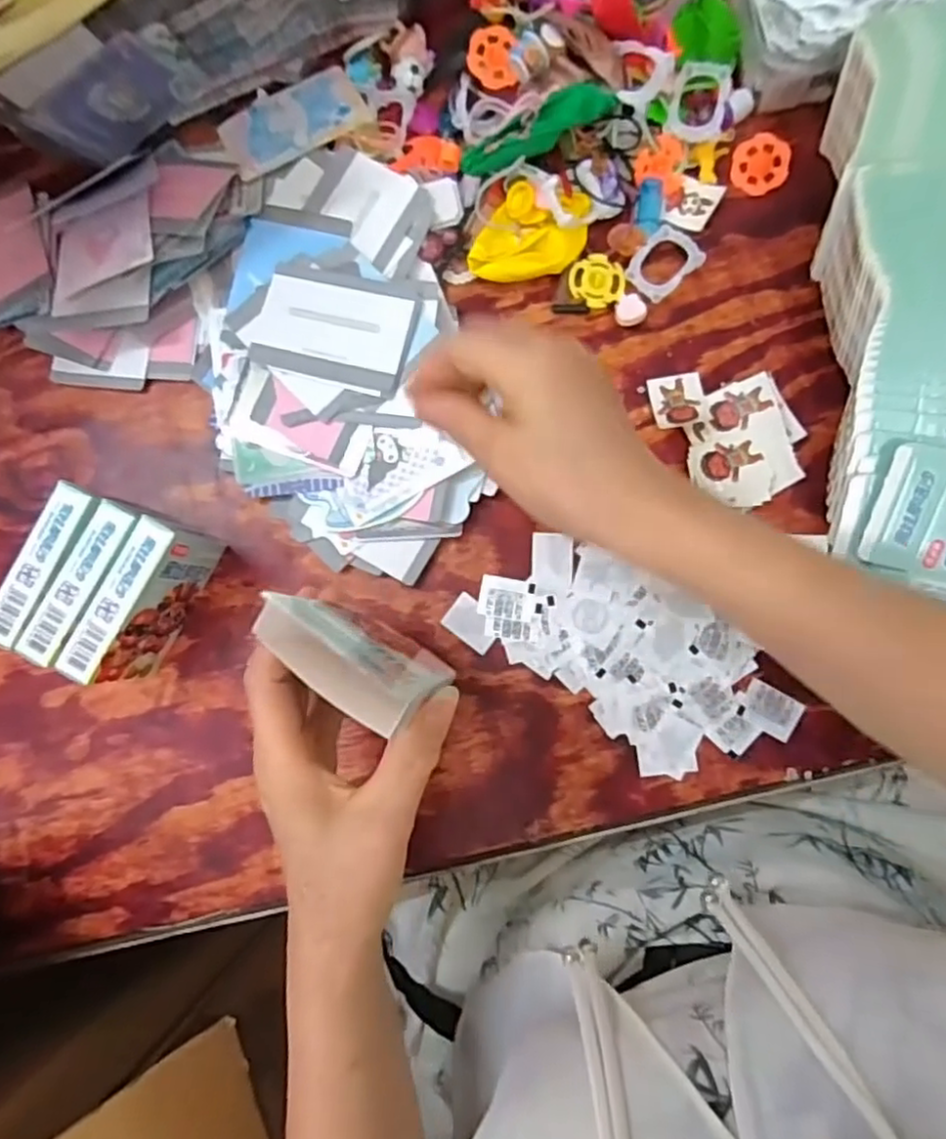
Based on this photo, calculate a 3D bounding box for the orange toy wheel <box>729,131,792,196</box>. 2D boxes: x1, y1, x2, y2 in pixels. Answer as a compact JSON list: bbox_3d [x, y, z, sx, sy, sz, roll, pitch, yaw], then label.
[{"bbox_3d":[0.171,-0.240,0.401,0.033,0.004,0.033,3,100,14],"label":"orange toy wheel"}]

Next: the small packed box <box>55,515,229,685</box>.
[{"bbox_3d":[-0.182,0.018,0.382,0.022,0.068,0.090,29,89,6],"label":"small packed box"}]

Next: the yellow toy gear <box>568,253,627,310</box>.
[{"bbox_3d":[0.074,-0.173,0.404,0.033,0.007,0.032,5,86,5],"label":"yellow toy gear"}]

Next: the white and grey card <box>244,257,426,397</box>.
[{"bbox_3d":[-0.080,-0.141,0.395,0.093,0.007,0.067,13,87,6],"label":"white and grey card"}]

